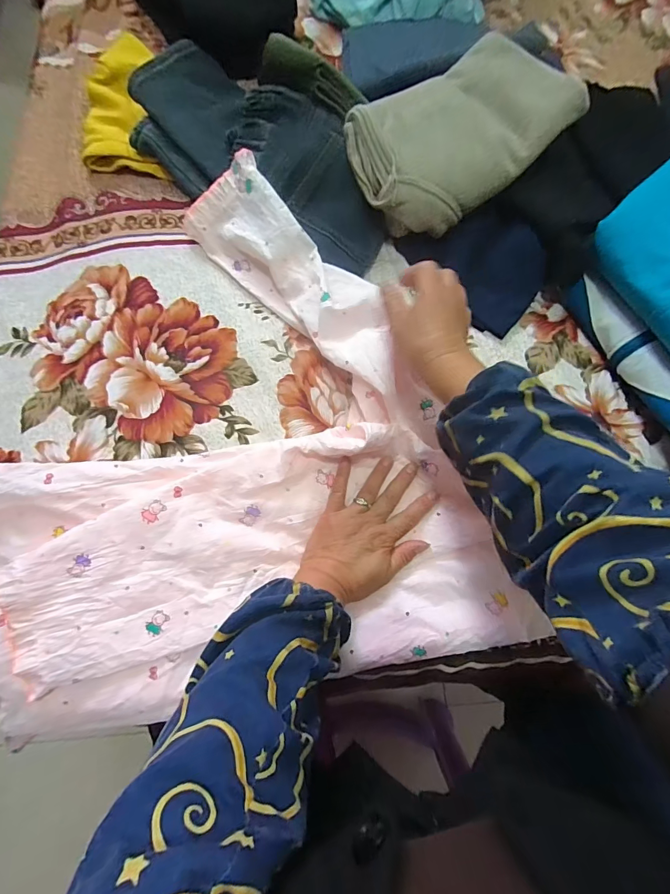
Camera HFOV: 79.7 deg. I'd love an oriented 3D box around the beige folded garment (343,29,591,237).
[{"bbox_3d":[0.147,-0.381,0.495,0.250,0.070,0.163,-36,80,-11],"label":"beige folded garment"}]

